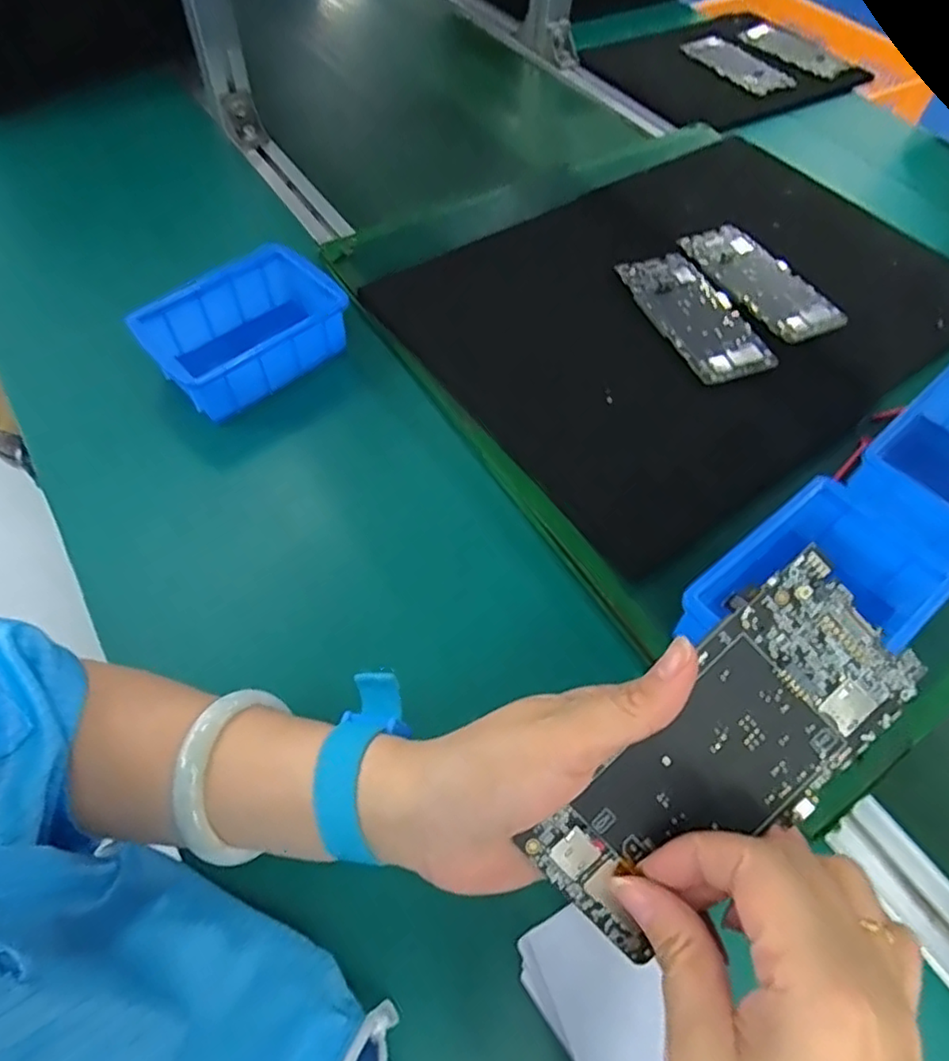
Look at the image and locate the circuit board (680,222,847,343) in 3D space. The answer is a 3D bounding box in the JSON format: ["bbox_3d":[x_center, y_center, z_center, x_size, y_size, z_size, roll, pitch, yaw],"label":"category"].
[{"bbox_3d":[0.259,-0.230,0.575,0.076,0.011,0.152,-23,62,-17],"label":"circuit board"}]

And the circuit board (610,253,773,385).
[{"bbox_3d":[0.190,-0.187,0.549,0.076,0.008,0.149,-18,61,-15],"label":"circuit board"}]

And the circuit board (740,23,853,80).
[{"bbox_3d":[0.446,-0.663,0.874,0.068,0.014,0.151,-22,62,-17],"label":"circuit board"}]

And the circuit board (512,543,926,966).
[{"bbox_3d":[0.094,0.086,0.237,0.072,0.004,0.153,42,88,-4],"label":"circuit board"}]

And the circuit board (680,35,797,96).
[{"bbox_3d":[0.350,-0.634,0.854,0.075,0.013,0.180,-21,62,-16],"label":"circuit board"}]

